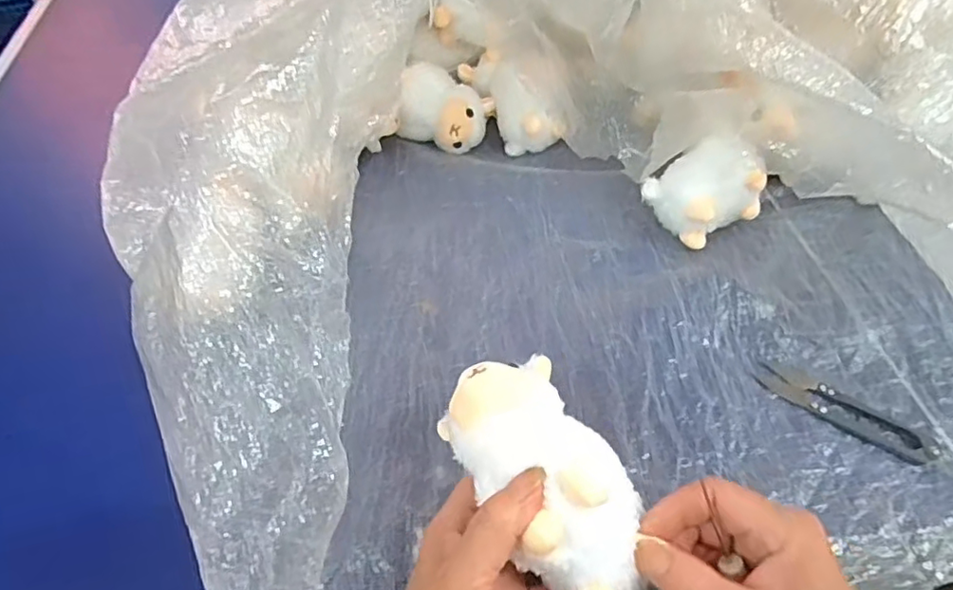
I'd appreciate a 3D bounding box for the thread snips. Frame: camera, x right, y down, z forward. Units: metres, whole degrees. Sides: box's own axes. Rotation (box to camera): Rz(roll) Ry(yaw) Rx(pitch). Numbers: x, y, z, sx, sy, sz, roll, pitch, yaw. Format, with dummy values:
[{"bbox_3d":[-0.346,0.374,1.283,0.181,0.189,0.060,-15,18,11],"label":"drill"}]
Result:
[{"bbox_3d":[0.226,0.072,0.368,0.100,0.007,0.025,29,59,25],"label":"thread snips"}]

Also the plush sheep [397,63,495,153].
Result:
[{"bbox_3d":[-0.030,-0.169,0.545,0.080,0.053,0.064,19,56,19],"label":"plush sheep"}]

